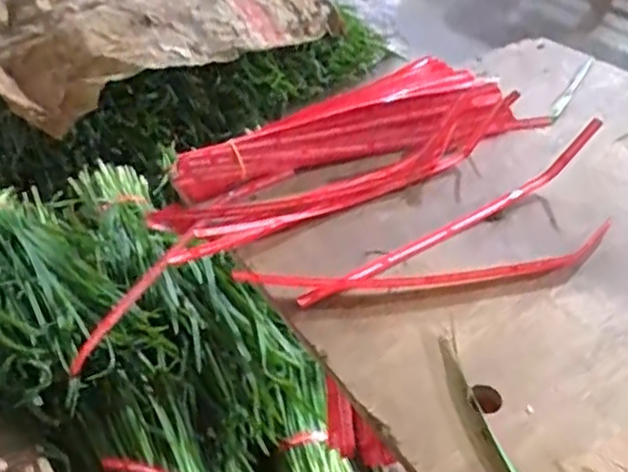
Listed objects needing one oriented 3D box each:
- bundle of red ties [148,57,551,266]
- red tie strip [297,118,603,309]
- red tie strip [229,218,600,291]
[{"bbox_3d":[0.025,-0.082,0.613,0.355,0.034,0.133,-27,48,-24],"label":"bundle of red ties"},{"bbox_3d":[0.121,-0.024,0.541,0.311,0.044,0.014,-25,47,-22],"label":"red tie strip"},{"bbox_3d":[0.092,0.024,0.517,0.302,0.008,0.039,-6,42,-4],"label":"red tie strip"}]

